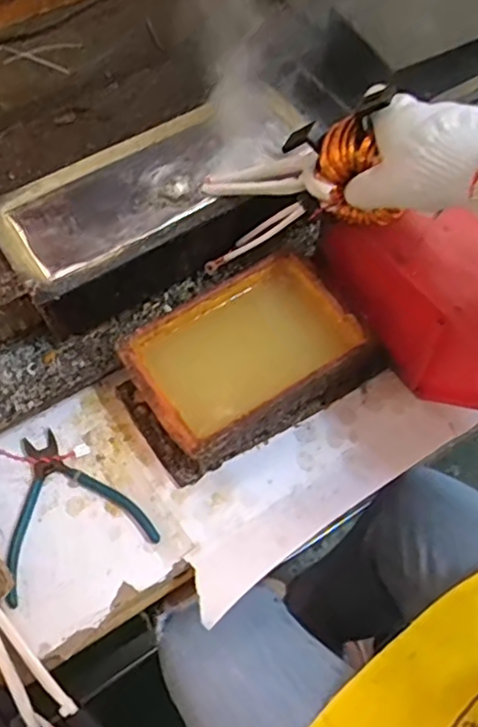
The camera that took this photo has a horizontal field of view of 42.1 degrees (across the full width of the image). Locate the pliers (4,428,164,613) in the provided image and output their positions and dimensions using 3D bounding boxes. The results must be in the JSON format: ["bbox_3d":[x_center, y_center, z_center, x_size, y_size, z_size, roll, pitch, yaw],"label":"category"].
[{"bbox_3d":[-0.153,0.116,0.538,0.124,0.014,0.134,-22,63,-11],"label":"pliers"}]

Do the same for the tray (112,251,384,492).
[{"bbox_3d":[0.003,0.000,0.576,0.216,0.068,0.139,-32,66,-16],"label":"tray"}]

